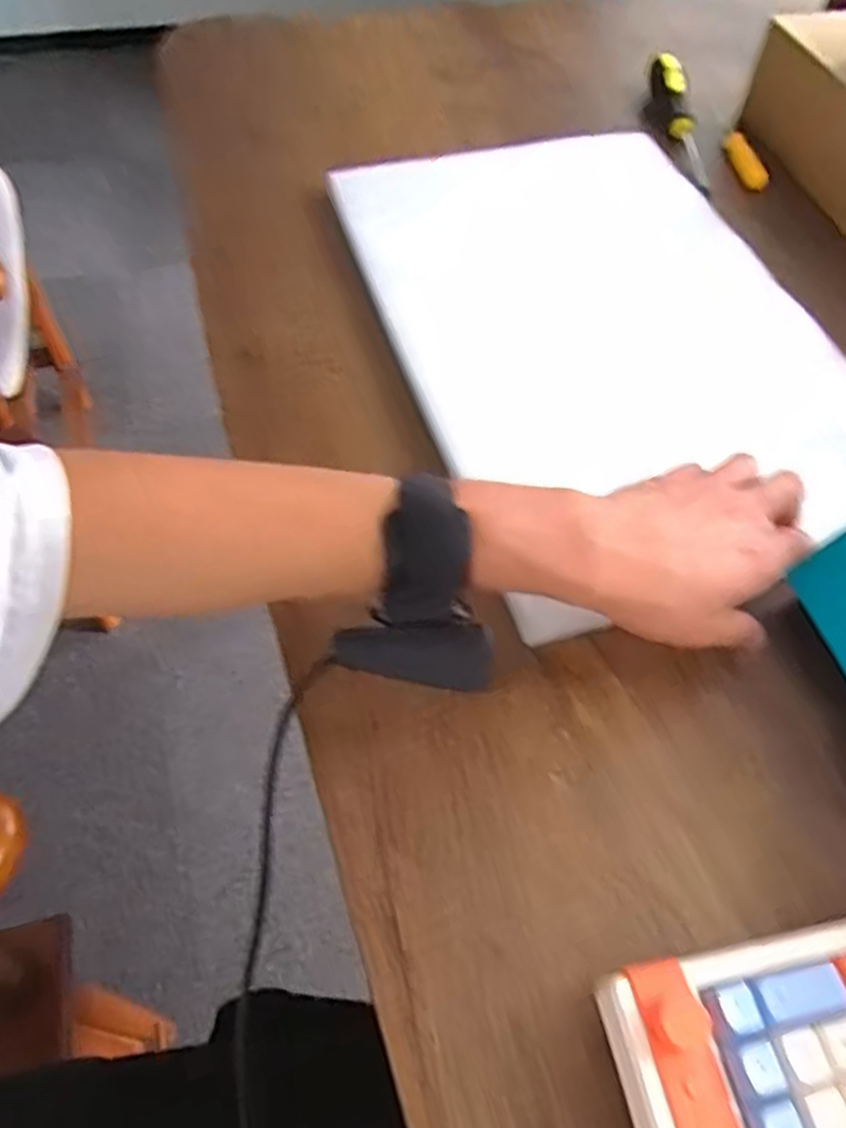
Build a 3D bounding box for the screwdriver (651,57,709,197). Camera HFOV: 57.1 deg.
[{"bbox_3d":[0.241,-0.412,0.728,0.031,0.022,0.159,-7,71,-9],"label":"screwdriver"}]

